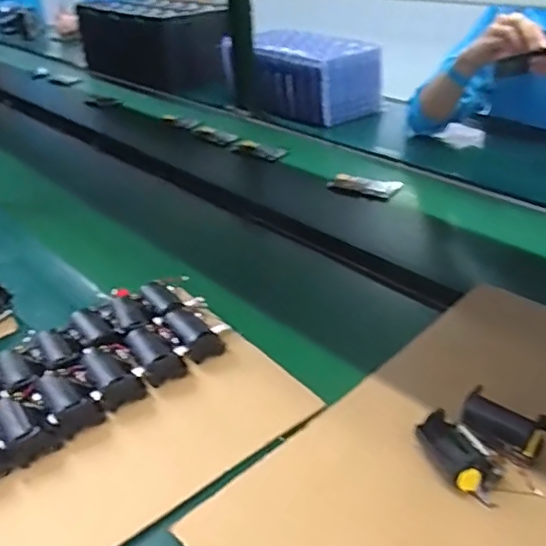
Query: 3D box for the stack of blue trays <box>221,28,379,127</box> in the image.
[{"bbox_3d":[0.070,-0.499,1.462,0.374,0.178,0.192,26,42,35],"label":"stack of blue trays"}]

